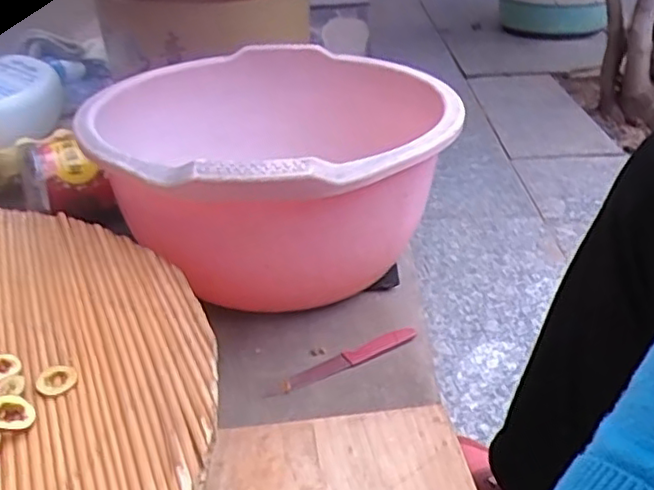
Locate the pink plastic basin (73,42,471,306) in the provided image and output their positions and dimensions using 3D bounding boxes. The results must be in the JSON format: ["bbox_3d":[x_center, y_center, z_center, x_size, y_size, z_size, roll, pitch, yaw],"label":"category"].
[{"bbox_3d":[-0.033,-0.083,0.783,0.435,0.216,0.435,-2,31,1],"label":"pink plastic basin"}]

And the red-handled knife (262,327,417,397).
[{"bbox_3d":[0.017,0.114,0.645,0.171,0.007,0.021,-19,35,-25],"label":"red-handled knife"}]

